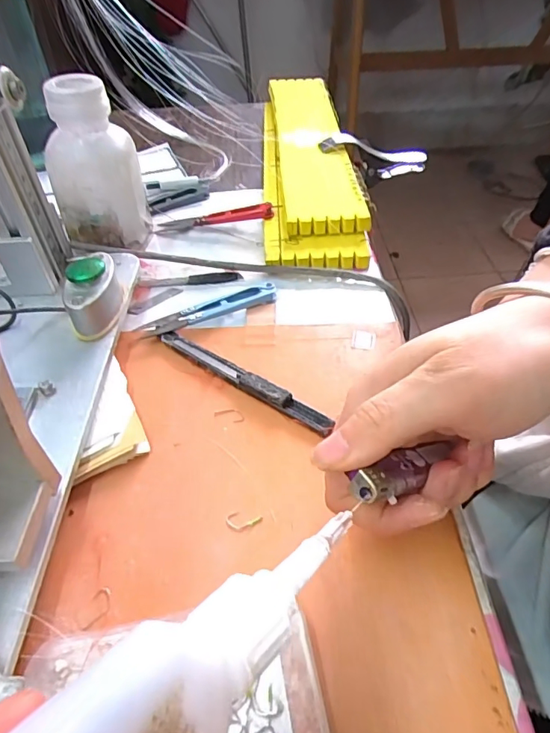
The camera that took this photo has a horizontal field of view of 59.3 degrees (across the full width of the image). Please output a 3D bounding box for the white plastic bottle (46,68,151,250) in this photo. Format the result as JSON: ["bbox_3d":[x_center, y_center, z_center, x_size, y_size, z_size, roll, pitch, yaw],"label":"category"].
[{"bbox_3d":[-0.132,-0.143,0.357,0.064,0.119,0.049,-14,48,-12],"label":"white plastic bottle"}]

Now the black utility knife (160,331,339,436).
[{"bbox_3d":[-0.020,0.006,0.287,0.123,0.009,0.013,28,53,26],"label":"black utility knife"}]

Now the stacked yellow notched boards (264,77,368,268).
[{"bbox_3d":[0.030,-0.202,0.467,0.081,0.050,0.328,-2,46,1],"label":"stacked yellow notched boards"}]

